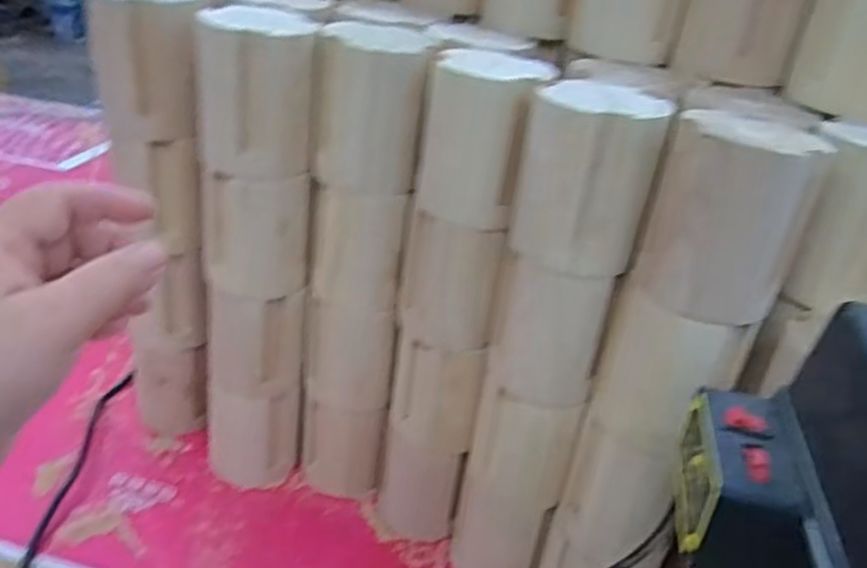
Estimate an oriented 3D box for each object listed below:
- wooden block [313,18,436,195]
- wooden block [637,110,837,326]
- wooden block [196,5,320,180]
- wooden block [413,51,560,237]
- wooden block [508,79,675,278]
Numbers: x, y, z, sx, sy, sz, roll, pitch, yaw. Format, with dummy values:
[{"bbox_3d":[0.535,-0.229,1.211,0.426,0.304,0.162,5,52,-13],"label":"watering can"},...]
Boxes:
[{"bbox_3d":[-0.043,-0.122,0.508,0.072,0.101,0.070,9,29,1],"label":"wooden block"},{"bbox_3d":[0.166,-0.038,0.410,0.078,0.097,0.069,18,30,17],"label":"wooden block"},{"bbox_3d":[-0.121,-0.130,0.500,0.072,0.100,0.062,-13,35,-34],"label":"wooden block"},{"bbox_3d":[0.033,-0.094,0.478,0.074,0.100,0.075,6,29,-5],"label":"wooden block"},{"bbox_3d":[0.092,-0.064,0.439,0.075,0.097,0.068,10,29,3],"label":"wooden block"}]

